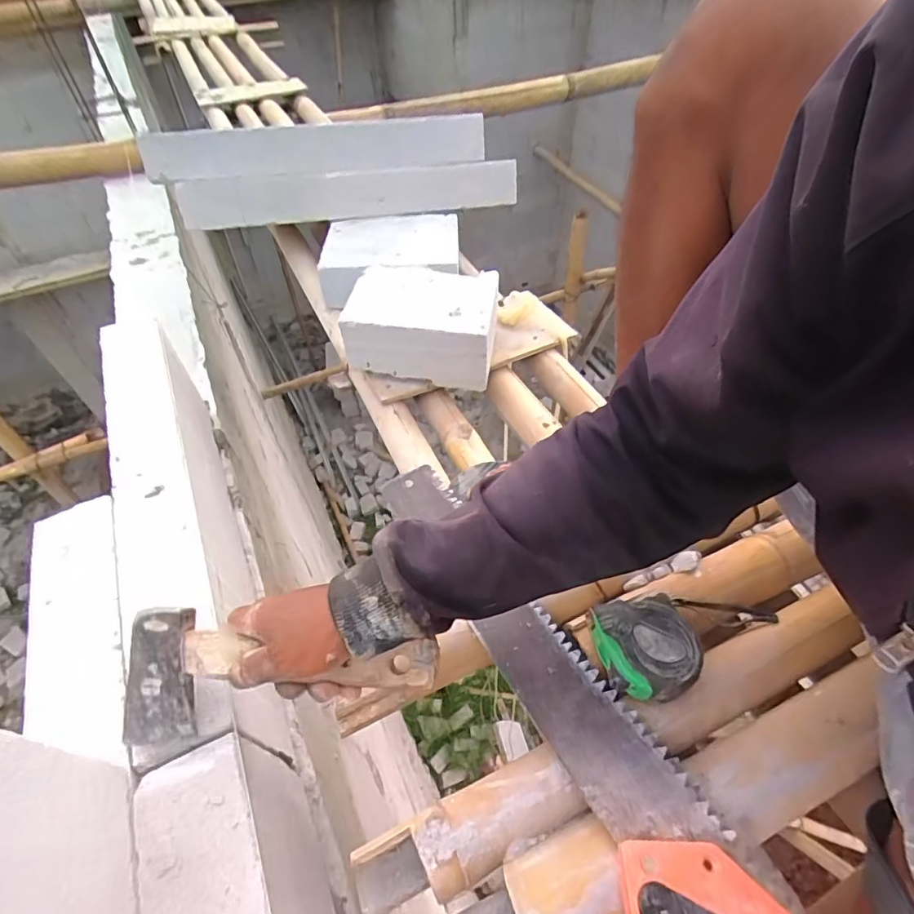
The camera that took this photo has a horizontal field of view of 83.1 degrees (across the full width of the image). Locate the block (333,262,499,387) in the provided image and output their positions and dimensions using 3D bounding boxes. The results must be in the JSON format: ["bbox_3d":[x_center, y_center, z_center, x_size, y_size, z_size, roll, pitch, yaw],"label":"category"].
[{"bbox_3d":[-0.045,-0.194,0.737,0.192,0.102,0.150,6,51,7],"label":"block"}]

